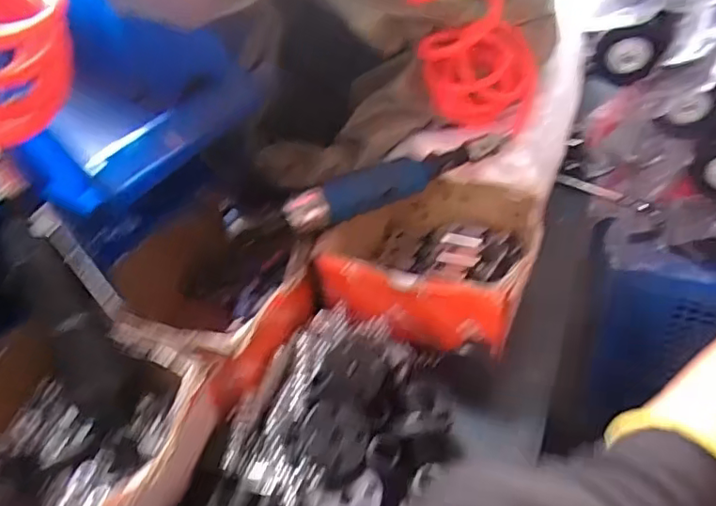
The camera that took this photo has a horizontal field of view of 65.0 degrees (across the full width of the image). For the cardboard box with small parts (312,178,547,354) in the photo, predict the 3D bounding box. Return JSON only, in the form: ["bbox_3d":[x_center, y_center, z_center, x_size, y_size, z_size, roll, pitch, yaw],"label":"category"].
[{"bbox_3d":[0.065,0.000,0.479,0.164,0.064,0.150,9,40,19],"label":"cardboard box with small parts"}]

